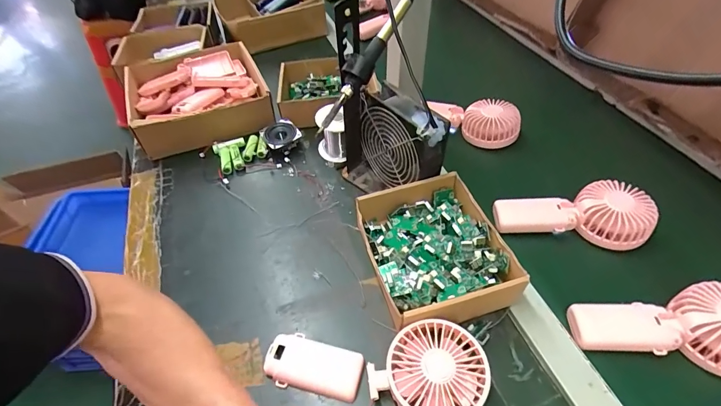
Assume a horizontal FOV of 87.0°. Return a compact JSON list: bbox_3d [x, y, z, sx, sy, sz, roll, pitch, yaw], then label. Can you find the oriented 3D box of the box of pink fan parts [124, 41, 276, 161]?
[{"bbox_3d":[-0.286,-0.192,0.677,0.214,0.086,0.236,-17,49,-13],"label":"box of pink fan parts"}]

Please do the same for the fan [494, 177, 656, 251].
[{"bbox_3d":[0.265,0.016,0.479,0.178,0.041,0.080,-2,47,1],"label":"fan"}]

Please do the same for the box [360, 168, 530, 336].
[{"bbox_3d":[0.081,0.055,0.439,0.146,0.052,0.169,-14,48,-10],"label":"box"}]

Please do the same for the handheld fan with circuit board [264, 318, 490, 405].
[{"bbox_3d":[0.012,0.166,0.352,0.205,0.044,0.104,-8,47,16],"label":"handheld fan with circuit board"}]

